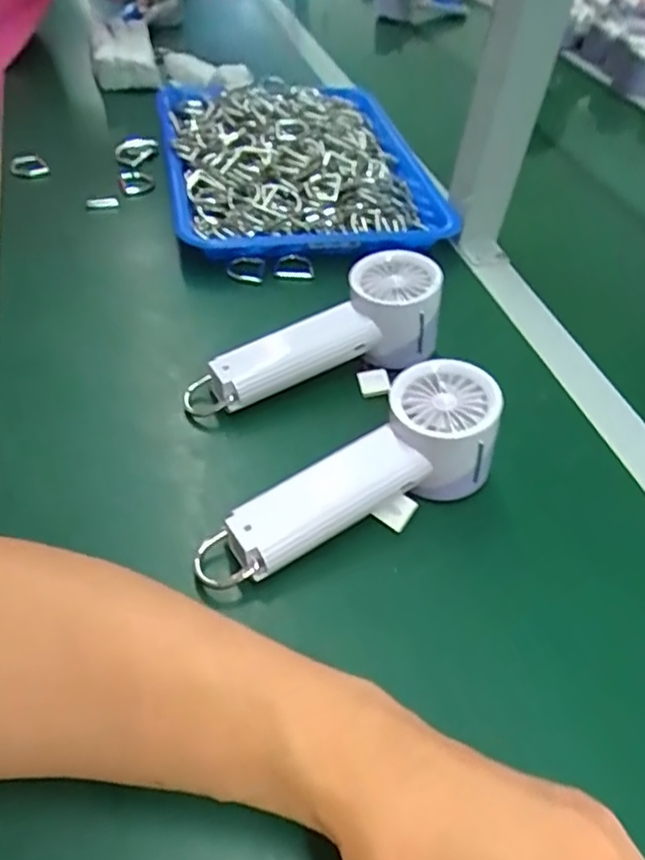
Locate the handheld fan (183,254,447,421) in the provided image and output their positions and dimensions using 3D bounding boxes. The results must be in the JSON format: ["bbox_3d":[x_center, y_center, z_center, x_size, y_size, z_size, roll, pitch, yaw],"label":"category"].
[{"bbox_3d":[-0.006,-0.060,0.451,0.193,0.058,0.063,-25,54,-9],"label":"handheld fan"}]

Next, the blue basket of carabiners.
[{"bbox_3d":[-0.021,-0.277,0.635,0.264,0.054,0.316,-7,49,-13],"label":"blue basket of carabiners"}]

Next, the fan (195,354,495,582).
[{"bbox_3d":[0.017,0.031,0.371,0.195,0.054,0.065,-30,56,-12],"label":"fan"}]

